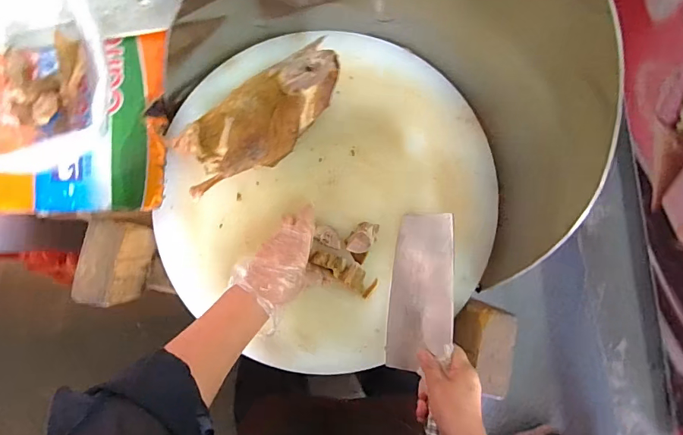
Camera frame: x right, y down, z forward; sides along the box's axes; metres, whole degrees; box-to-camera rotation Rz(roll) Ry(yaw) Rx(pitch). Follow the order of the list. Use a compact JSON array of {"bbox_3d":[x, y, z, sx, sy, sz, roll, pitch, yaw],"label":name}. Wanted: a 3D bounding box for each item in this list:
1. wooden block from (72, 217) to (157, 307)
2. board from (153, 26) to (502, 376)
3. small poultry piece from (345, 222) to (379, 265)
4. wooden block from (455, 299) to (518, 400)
[{"bbox_3d":[-0.292,0.056,0.553,0.049,0.100,0.103,10,85,-1],"label":"wooden block"},{"bbox_3d":[-0.016,-0.027,0.589,0.449,0.044,0.456,0,86,-2],"label":"board"},{"bbox_3d":[0.027,0.032,0.579,0.034,0.020,0.055,26,85,0],"label":"small poultry piece"},{"bbox_3d":[0.179,0.167,0.549,0.053,0.083,0.107,10,85,-1],"label":"wooden block"}]

